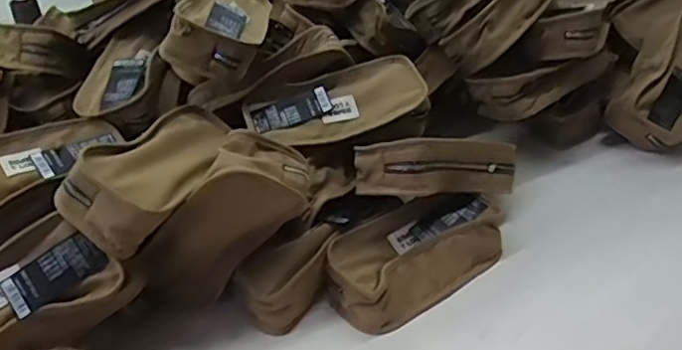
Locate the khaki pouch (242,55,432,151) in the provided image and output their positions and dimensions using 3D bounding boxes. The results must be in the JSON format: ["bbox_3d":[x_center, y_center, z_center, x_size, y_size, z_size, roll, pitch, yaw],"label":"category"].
[{"bbox_3d":[-0.004,-0.068,0.666,0.186,0.055,0.090,-17,58,-5],"label":"khaki pouch"}]

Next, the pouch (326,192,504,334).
[{"bbox_3d":[0.073,0.078,0.610,0.180,0.051,0.087,-25,41,-27],"label":"pouch"}]

